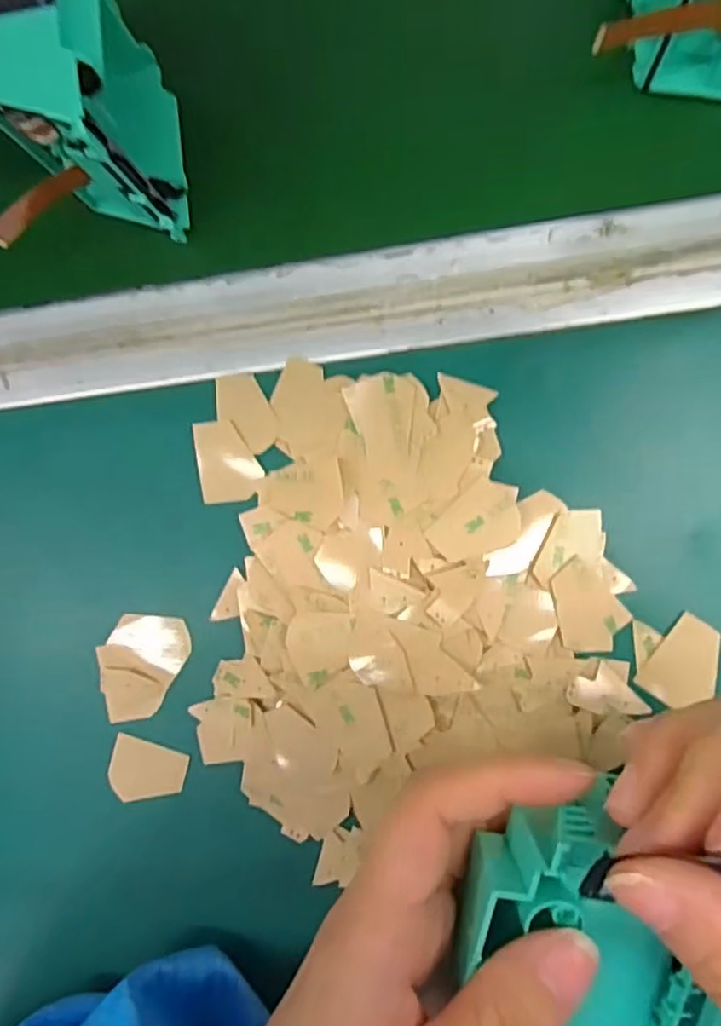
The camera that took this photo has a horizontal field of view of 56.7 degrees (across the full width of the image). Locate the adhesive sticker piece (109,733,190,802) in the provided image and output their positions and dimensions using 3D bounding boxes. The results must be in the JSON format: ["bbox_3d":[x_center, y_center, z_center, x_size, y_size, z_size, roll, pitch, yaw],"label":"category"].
[{"bbox_3d":[-0.081,0.098,0.251,0.029,0.004,0.023,15,90,8],"label":"adhesive sticker piece"}]

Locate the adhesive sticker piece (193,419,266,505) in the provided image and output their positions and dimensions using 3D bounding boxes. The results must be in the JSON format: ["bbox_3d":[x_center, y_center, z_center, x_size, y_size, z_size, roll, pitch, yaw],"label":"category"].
[{"bbox_3d":[-0.048,-0.019,0.246,0.024,0.004,0.030,-6,97,9],"label":"adhesive sticker piece"}]

